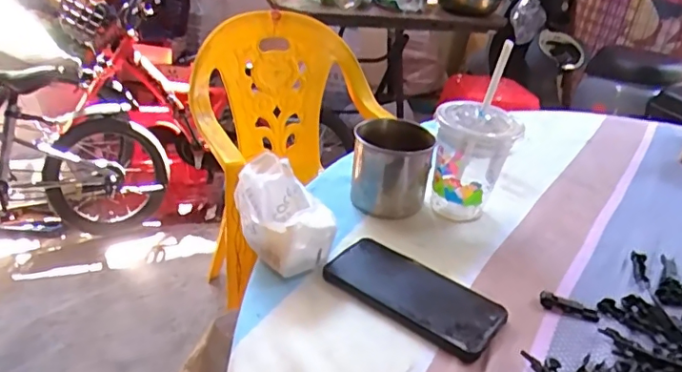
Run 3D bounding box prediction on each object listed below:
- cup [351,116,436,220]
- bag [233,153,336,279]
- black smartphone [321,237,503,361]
[{"bbox_3d":[0.061,-0.027,0.645,0.089,0.090,0.100,8,31,4],"label":"cup"},{"bbox_3d":[-0.062,0.030,0.556,0.079,0.067,0.131,-13,35,-28],"label":"bag"},{"bbox_3d":[0.072,0.100,0.510,0.163,0.014,0.086,28,37,33],"label":"black smartphone"}]

